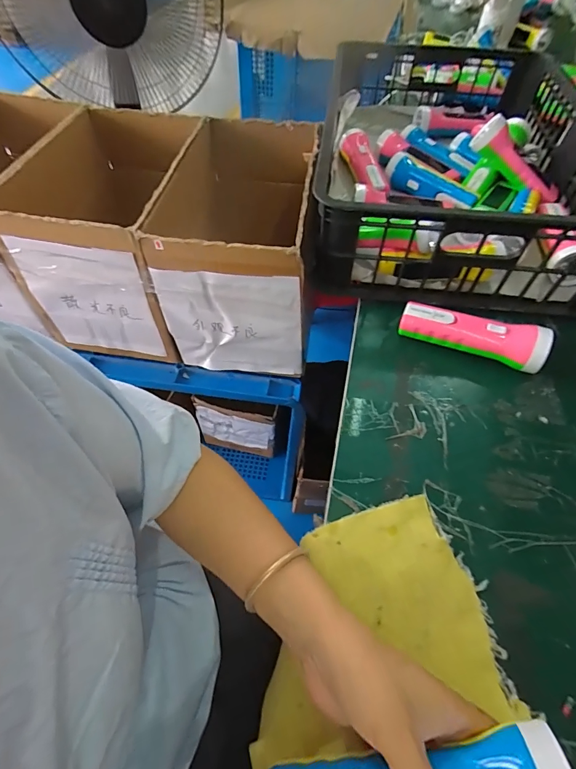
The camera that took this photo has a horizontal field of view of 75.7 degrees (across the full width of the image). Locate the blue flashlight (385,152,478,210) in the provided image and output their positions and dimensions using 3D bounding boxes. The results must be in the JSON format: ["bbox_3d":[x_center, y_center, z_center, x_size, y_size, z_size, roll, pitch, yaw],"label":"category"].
[{"bbox_3d":[0.242,-0.347,0.629,0.154,0.040,0.059,25,59,13],"label":"blue flashlight"}]

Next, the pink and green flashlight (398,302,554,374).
[{"bbox_3d":[0.220,-0.060,0.447,0.164,0.043,0.044,23,58,15],"label":"pink and green flashlight"}]

